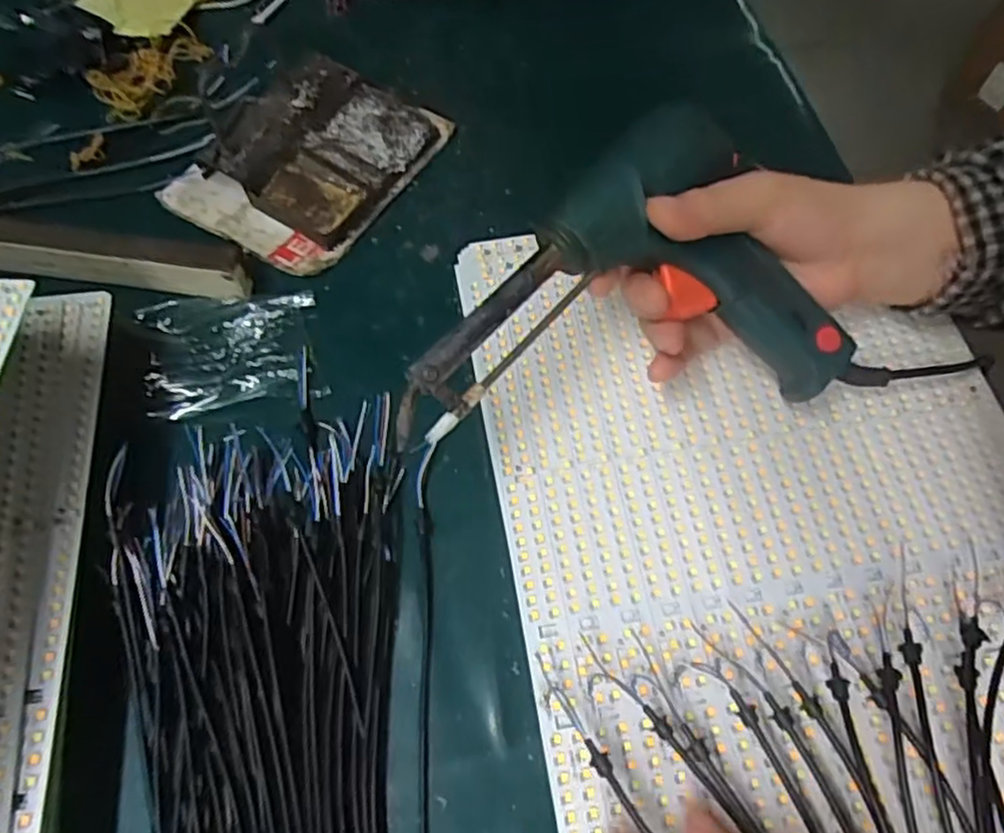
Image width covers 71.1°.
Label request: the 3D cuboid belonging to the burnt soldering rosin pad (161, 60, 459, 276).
[{"bbox_3d":[-0.118,-0.165,0.433,0.119,0.029,0.153,31,68,16],"label":"burnt soldering rosin pad"}]

